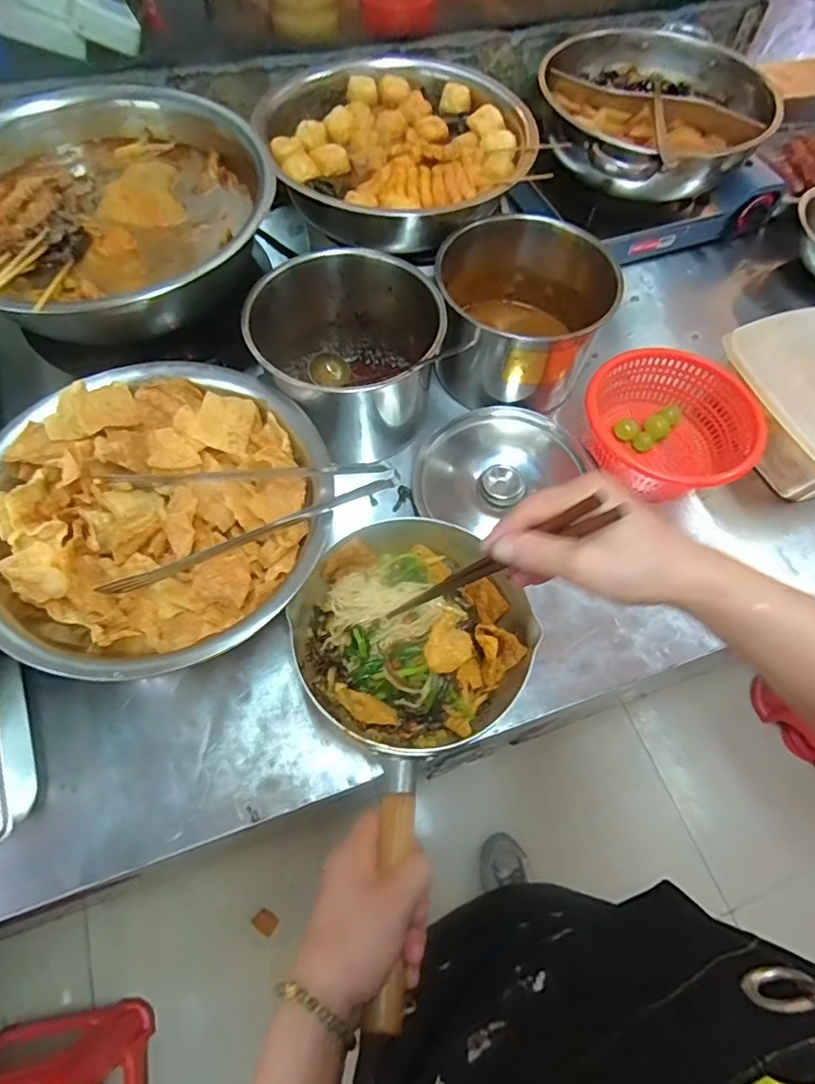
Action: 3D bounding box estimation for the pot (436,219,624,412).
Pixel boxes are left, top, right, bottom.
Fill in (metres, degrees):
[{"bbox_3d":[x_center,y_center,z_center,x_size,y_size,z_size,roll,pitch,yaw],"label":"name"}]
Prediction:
[{"bbox_3d":[0.125,-0.262,0.642,0.184,0.161,0.172,1,64,-3],"label":"pot"}]

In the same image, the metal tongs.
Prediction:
[{"bbox_3d":[-0.148,-0.027,0.515,0.274,0.038,0.113,-8,76,5],"label":"metal tongs"}]

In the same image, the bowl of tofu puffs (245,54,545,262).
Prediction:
[{"bbox_3d":[-0.012,-0.458,0.672,0.306,0.095,0.287,-12,66,-9],"label":"bowl of tofu puffs"}]

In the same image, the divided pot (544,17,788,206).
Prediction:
[{"bbox_3d":[0.305,-0.555,0.719,0.295,0.092,0.272,1,64,-3],"label":"divided pot"}]

